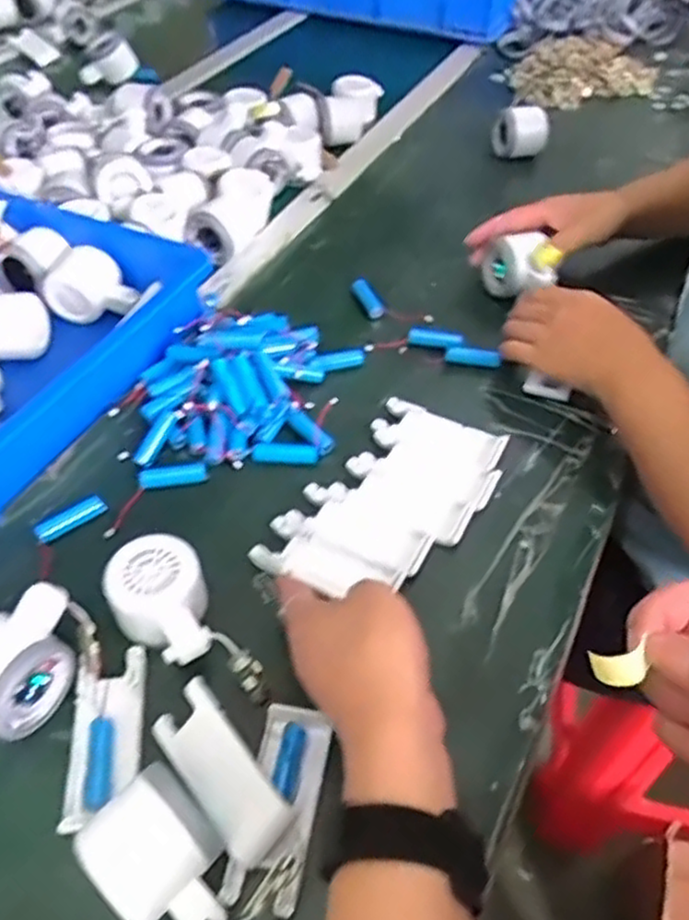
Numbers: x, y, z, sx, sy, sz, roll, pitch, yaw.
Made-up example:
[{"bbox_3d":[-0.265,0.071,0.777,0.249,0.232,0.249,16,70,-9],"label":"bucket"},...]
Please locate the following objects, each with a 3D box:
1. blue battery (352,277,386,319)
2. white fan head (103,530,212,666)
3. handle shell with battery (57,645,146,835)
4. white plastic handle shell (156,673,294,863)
[{"bbox_3d":[0.023,-0.160,0.708,0.015,0.011,0.048,-24,69,-19],"label":"blue battery"},{"bbox_3d":[-0.114,0.094,0.456,0.059,0.053,0.083,-24,53,-21],"label":"white fan head"},{"bbox_3d":[-0.140,0.163,0.421,0.040,0.019,0.099,-5,48,-6],"label":"handle shell with battery"},{"bbox_3d":[-0.070,0.169,0.395,0.041,0.015,0.099,-44,55,-4],"label":"white plastic handle shell"}]

